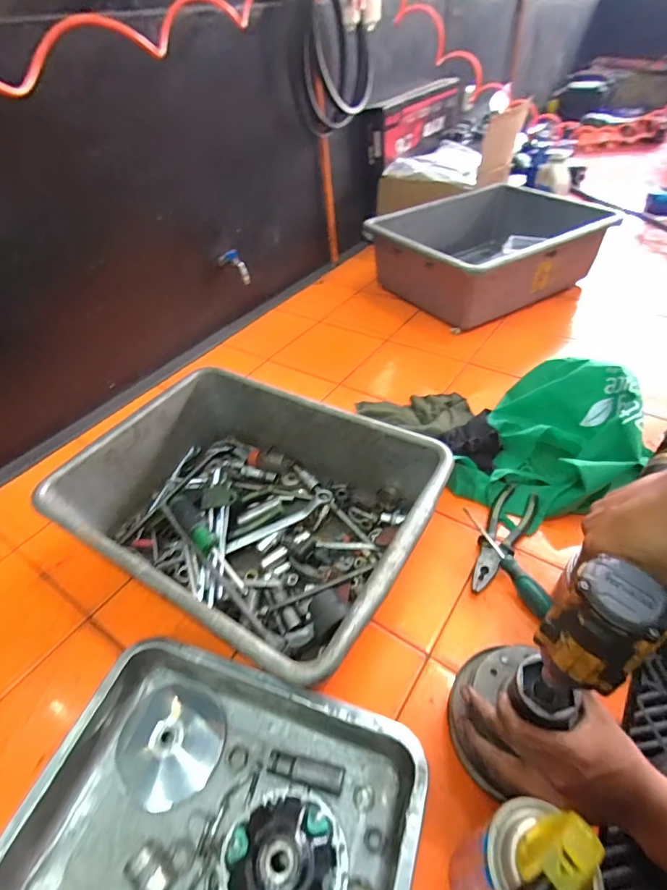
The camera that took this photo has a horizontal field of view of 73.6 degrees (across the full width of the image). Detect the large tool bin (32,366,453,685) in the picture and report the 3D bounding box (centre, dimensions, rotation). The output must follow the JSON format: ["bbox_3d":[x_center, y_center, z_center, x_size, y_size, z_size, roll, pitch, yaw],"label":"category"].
[{"bbox_3d":[-0.112,0.089,0.618,0.453,0.151,0.328,21,50,25],"label":"large tool bin"}]

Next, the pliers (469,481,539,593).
[{"bbox_3d":[0.234,0.129,0.629,0.057,0.023,0.183,25,51,27],"label":"pliers"}]

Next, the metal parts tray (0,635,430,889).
[{"bbox_3d":[-0.111,0.357,0.416,0.355,0.051,0.262,11,46,16],"label":"metal parts tray"}]

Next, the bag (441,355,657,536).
[{"bbox_3d":[0.352,-0.025,0.704,0.249,0.134,0.315,22,50,26],"label":"bag"}]

